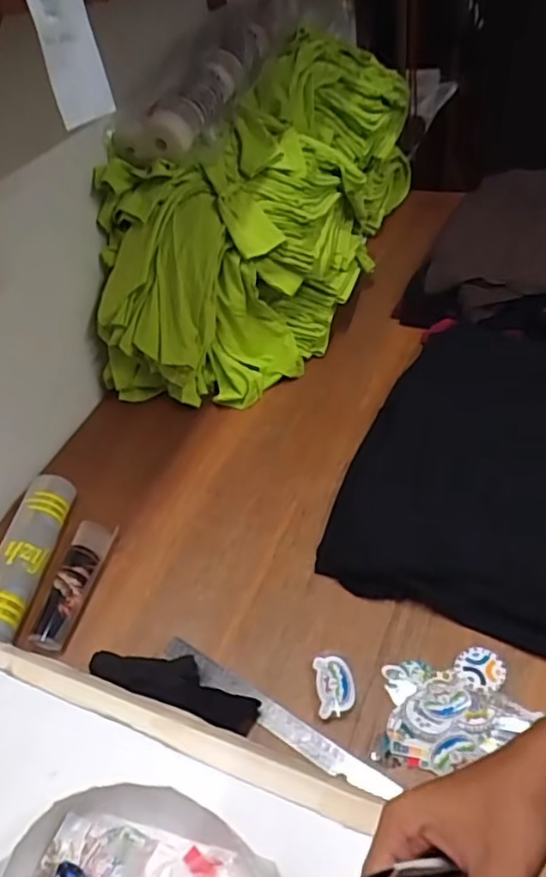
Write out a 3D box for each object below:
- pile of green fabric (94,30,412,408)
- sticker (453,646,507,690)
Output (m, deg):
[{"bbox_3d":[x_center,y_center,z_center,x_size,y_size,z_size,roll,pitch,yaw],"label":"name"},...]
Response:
[{"bbox_3d":[-0.035,-0.401,1.163,0.347,0.448,0.729,14,47,22],"label":"pile of green fabric"},{"bbox_3d":[0.236,0.261,0.720,0.055,0.004,0.050,-4,43,4],"label":"sticker"}]

